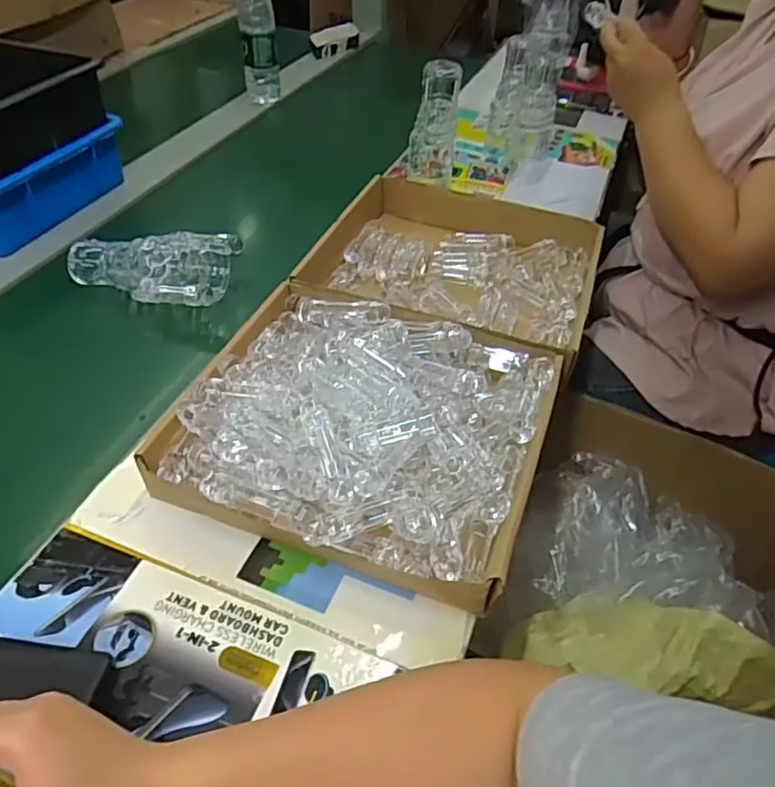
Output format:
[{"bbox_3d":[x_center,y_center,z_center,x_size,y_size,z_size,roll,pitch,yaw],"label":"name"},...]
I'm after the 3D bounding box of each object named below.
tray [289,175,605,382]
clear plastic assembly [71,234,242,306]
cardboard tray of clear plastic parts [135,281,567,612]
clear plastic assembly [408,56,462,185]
[{"bbox_3d":[0.093,-0.164,0.761,0.313,0.064,0.316,16,46,12],"label":"tray"},{"bbox_3d":[-0.279,-0.143,0.729,0.200,0.058,0.123,-1,45,-5],"label":"clear plastic assembly"},{"bbox_3d":[-0.014,0.015,0.556,0.300,0.076,0.294,17,46,13],"label":"cardboard tray of clear plastic parts"},{"bbox_3d":[0.068,-0.400,0.920,0.071,0.177,0.062,2,44,-1],"label":"clear plastic assembly"}]

